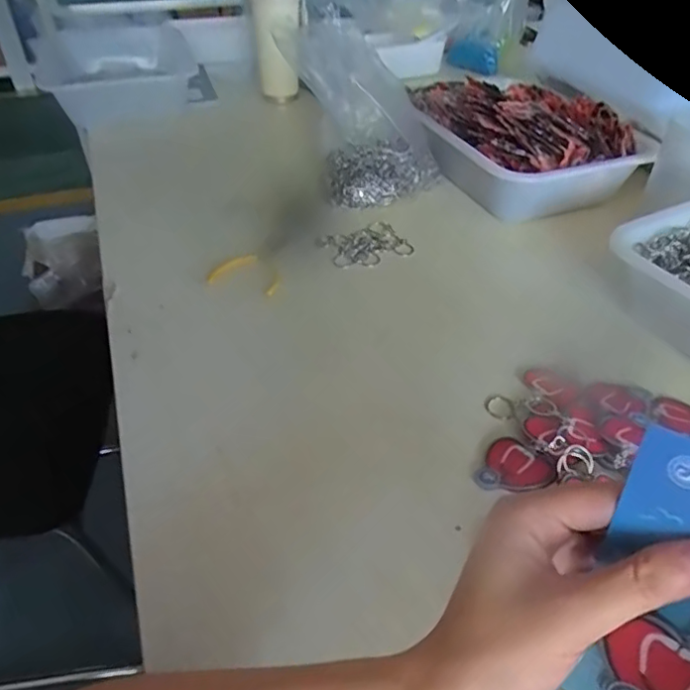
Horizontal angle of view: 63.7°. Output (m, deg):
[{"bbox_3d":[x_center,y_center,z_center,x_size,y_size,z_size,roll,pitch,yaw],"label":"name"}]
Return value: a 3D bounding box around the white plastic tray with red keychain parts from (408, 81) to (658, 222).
[{"bbox_3d":[0.225,-0.275,0.752,0.224,0.088,0.307,-25,48,-26],"label":"white plastic tray with red keychain parts"}]

